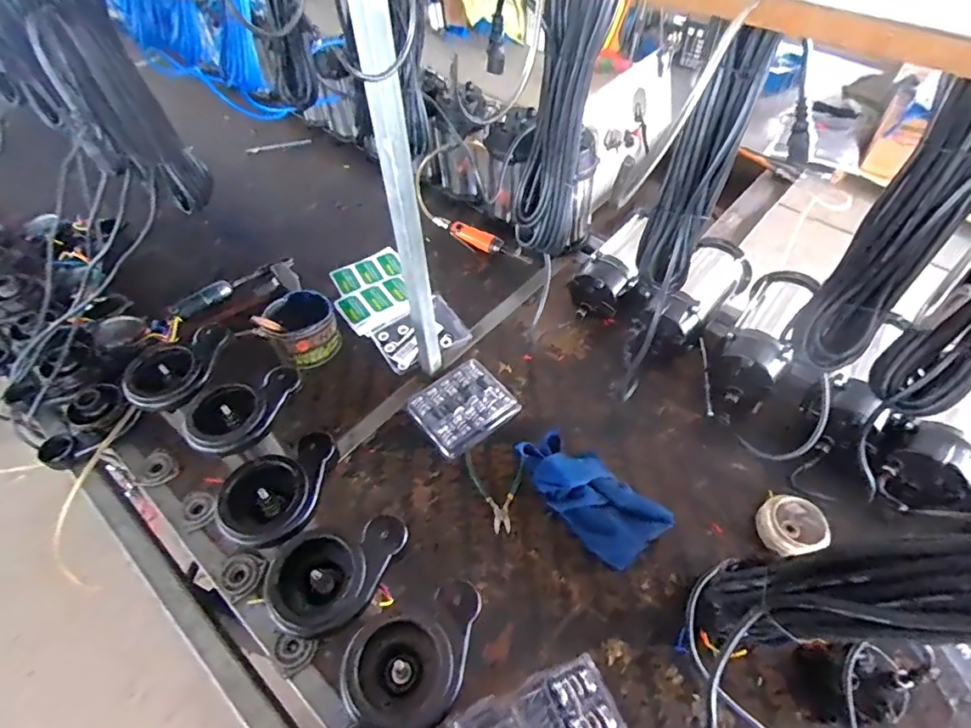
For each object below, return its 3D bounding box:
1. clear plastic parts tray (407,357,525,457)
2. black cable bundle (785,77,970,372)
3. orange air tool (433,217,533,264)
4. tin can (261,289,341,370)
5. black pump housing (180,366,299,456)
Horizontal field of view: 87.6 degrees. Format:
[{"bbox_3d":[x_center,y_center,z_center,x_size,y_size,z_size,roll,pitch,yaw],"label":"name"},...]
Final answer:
[{"bbox_3d":[-0.043,0.077,0.936,0.166,0.028,0.142,-34,59,-23],"label":"clear plastic parts tray"},{"bbox_3d":[0.383,-0.106,0.479,0.050,0.275,0.076,-29,57,-20],"label":"black cable bundle"},{"bbox_3d":[-0.015,-0.299,1.233,0.286,0.039,0.055,32,59,23],"label":"orange air tool"},{"bbox_3d":[-0.364,-0.073,1.007,0.127,0.083,0.122,0,52,0],"label":"tin can"},{"bbox_3d":[-0.358,0.060,0.743,0.123,0.037,0.154,18,54,14],"label":"black pump housing"}]

